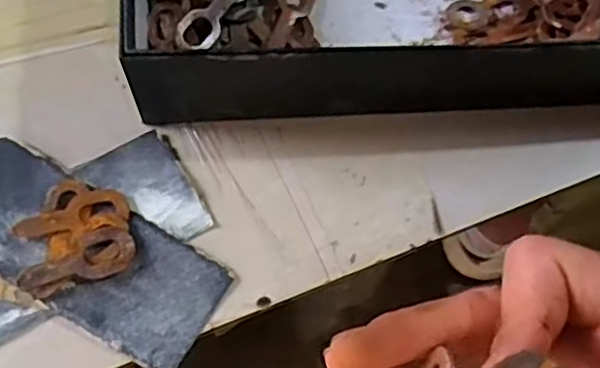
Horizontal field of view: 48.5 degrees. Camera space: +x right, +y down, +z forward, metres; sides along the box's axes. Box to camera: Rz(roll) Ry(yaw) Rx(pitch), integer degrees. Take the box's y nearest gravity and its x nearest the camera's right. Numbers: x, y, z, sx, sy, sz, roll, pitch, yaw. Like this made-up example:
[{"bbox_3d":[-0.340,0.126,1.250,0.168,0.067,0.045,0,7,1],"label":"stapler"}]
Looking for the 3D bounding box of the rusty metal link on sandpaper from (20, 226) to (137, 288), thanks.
[{"bbox_3d":[-0.101,0.036,0.304,0.050,0.008,0.021,-23,73,-12],"label":"rusty metal link on sandpaper"}]

